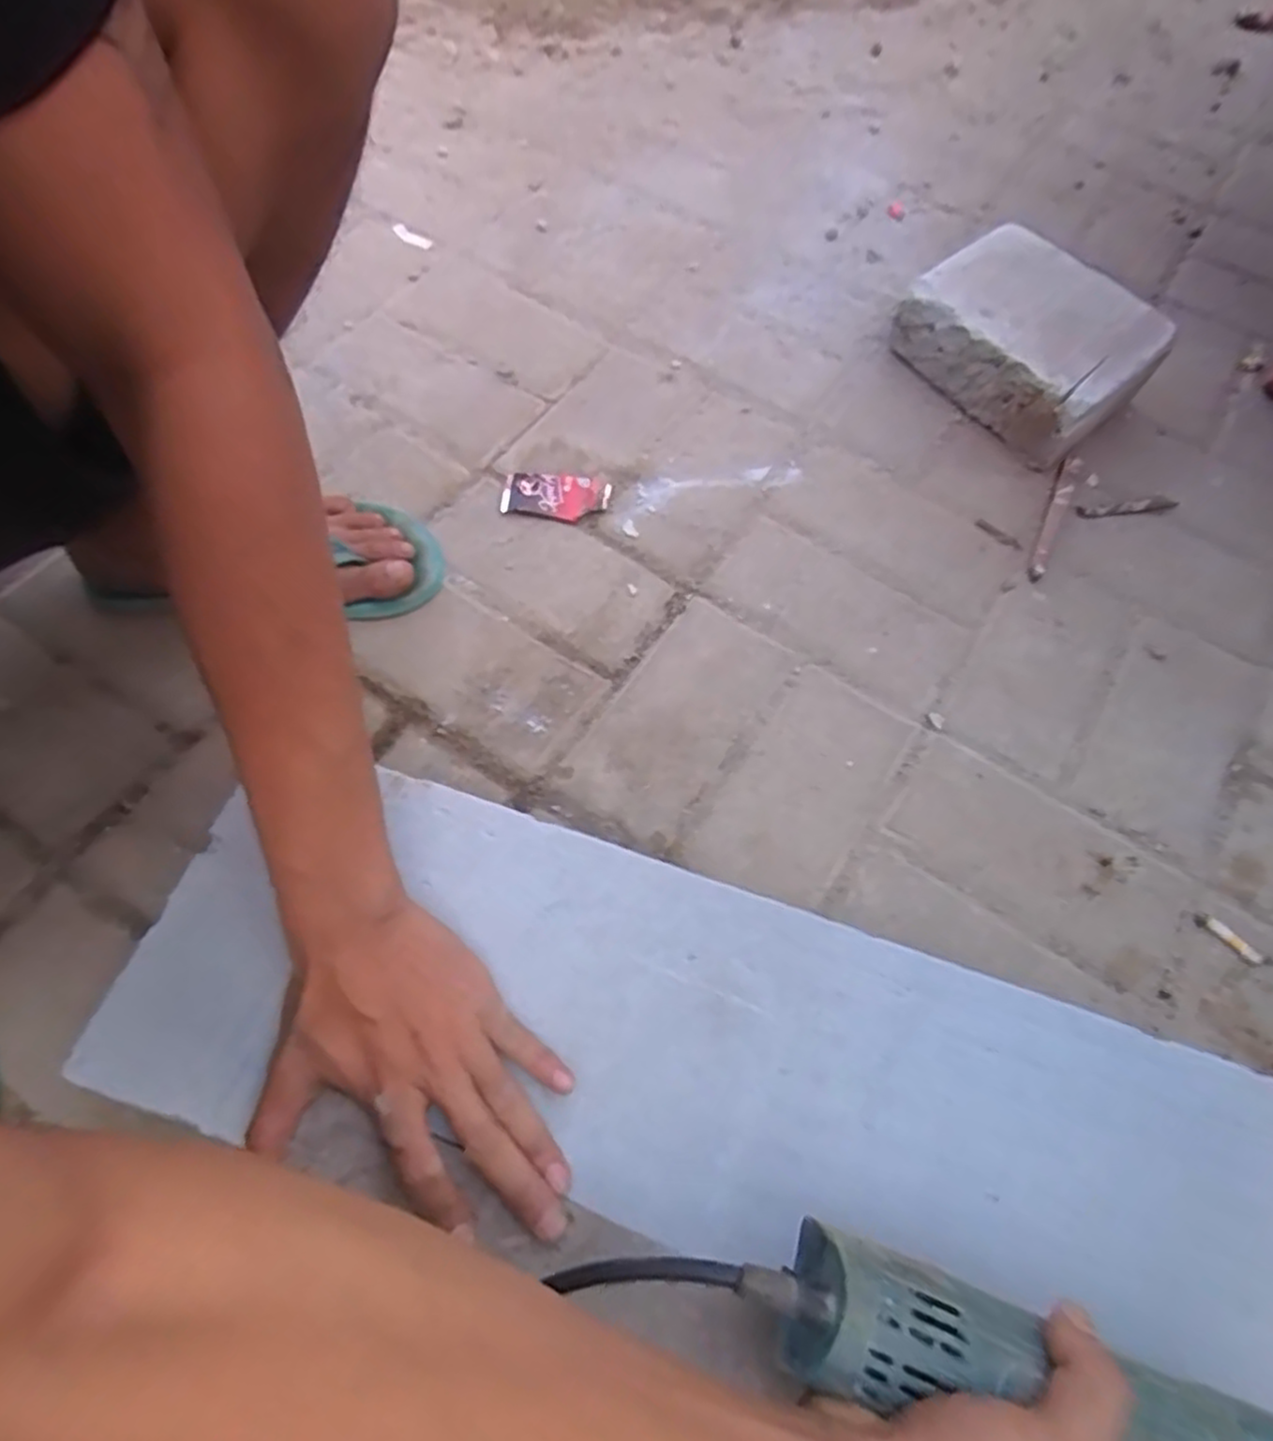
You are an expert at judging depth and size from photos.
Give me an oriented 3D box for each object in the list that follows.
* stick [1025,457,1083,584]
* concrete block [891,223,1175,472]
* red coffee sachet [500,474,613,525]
[{"bbox_3d":[0.364,-0.177,0.635,0.016,0.011,0.142,26,65,10],"label":"stick"},{"bbox_3d":[0.366,-0.354,0.683,0.161,0.084,0.212,-35,70,-18],"label":"concrete block"},{"bbox_3d":[-0.068,-0.189,0.614,0.088,0.016,0.040,4,64,-1],"label":"red coffee sachet"}]

